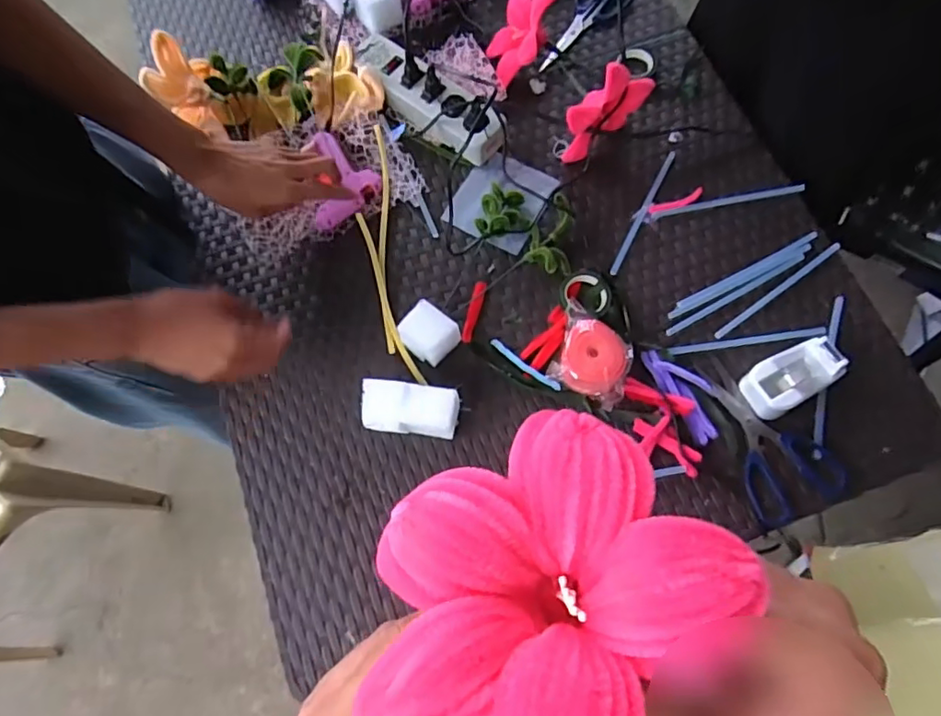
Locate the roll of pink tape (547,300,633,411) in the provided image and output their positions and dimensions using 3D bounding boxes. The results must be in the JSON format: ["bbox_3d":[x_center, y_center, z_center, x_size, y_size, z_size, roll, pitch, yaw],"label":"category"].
[{"bbox_3d":[0.132,-0.003,0.639,0.091,0.052,0.084,-1,72,2],"label":"roll of pink tape"}]

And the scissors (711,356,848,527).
[{"bbox_3d":[0.321,0.078,0.620,0.097,0.013,0.179,-12,72,-2],"label":"scissors"}]

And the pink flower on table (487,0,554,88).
[{"bbox_3d":[0.064,-0.425,0.768,0.082,0.096,0.116,9,72,5],"label":"pink flower on table"}]

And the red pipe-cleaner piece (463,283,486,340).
[{"bbox_3d":[0.004,-0.055,0.684,0.013,0.005,0.077,14,73,7],"label":"red pipe-cleaner piece"}]

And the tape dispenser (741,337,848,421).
[{"bbox_3d":[0.340,0.020,0.622,0.095,0.043,0.054,-29,73,-7],"label":"tape dispenser"}]

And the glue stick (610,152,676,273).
[{"bbox_3d":[0.212,-0.178,0.719,0.013,0.011,0.183,27,75,11],"label":"glue stick"}]

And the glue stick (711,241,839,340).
[{"bbox_3d":[0.355,-0.079,0.677,0.183,0.011,0.011,-35,74,-9],"label":"glue stick"}]

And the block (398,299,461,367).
[{"bbox_3d":[-0.046,-0.026,0.659,0.065,0.044,0.052,37,77,13],"label":"block"}]

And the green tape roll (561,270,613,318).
[{"bbox_3d":[0.133,-0.076,0.672,0.060,0.024,0.057,-1,72,2],"label":"green tape roll"}]

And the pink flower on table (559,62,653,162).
[{"bbox_3d":[0.164,-0.306,0.713,0.124,0.116,0.046,-42,75,-11],"label":"pink flower on table"}]

